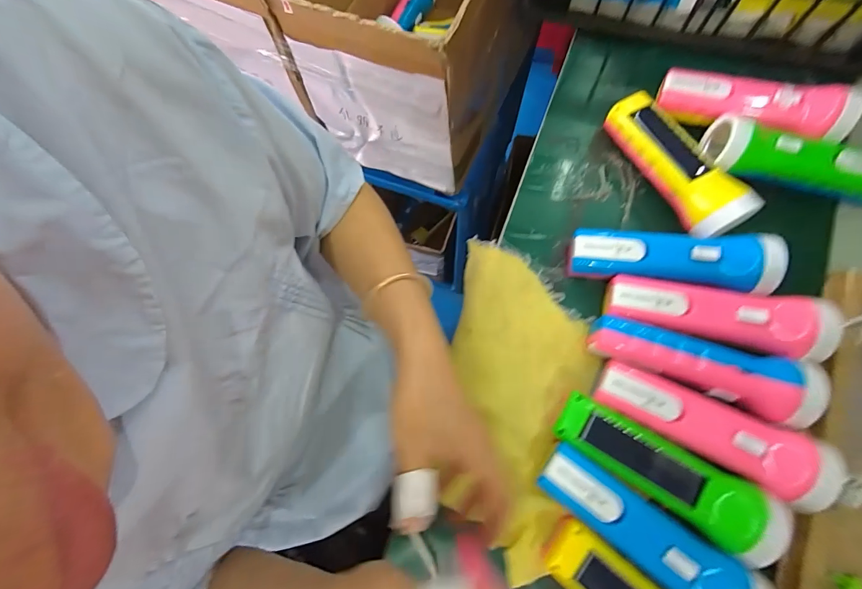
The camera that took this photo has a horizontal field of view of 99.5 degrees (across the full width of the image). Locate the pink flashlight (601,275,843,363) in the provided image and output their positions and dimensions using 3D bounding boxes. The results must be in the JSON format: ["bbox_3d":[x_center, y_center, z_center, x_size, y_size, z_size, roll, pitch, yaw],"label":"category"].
[{"bbox_3d":[0.239,0.018,0.318,0.166,0.052,0.049,13,77,5],"label":"pink flashlight"}]

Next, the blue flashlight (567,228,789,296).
[{"bbox_3d":[0.213,-0.029,0.334,0.168,0.054,0.048,6,77,3],"label":"blue flashlight"}]

